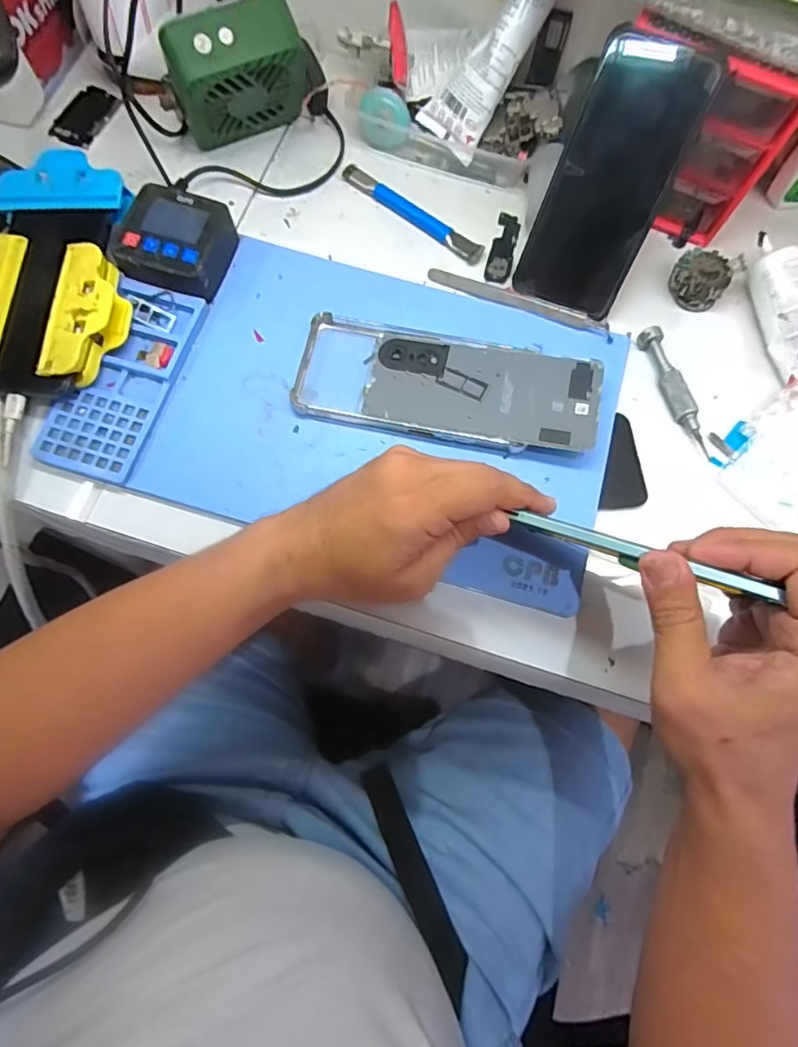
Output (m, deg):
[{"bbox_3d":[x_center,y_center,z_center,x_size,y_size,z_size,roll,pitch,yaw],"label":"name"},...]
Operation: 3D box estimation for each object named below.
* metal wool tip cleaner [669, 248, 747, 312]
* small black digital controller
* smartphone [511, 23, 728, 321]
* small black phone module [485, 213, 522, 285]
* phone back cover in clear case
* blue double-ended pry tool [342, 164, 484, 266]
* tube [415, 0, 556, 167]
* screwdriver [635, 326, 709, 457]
[{"bbox_3d":[0.236,-0.193,0.422,0.041,0.032,0.041,1,73,-2],"label":"metal wool tip cleaner"},{"bbox_3d":[-0.169,-0.209,0.404,0.074,0.034,0.073,14,73,2],"label":"small black digital controller"},{"bbox_3d":[0.148,-0.238,0.380,0.077,0.163,0.010,24,30,5],"label":"smartphone"},{"bbox_3d":[0.086,-0.226,0.443,0.019,0.004,0.072,15,73,3],"label":"small black phone module"},{"bbox_3d":[0.034,-0.098,0.384,0.207,0.025,0.080,11,73,2],"label":"phone back cover in clear case"},{"bbox_3d":[0.010,-0.257,0.446,0.140,0.006,0.018,39,76,9],"label":"blue double-ended pry tool"},{"bbox_3d":[0.079,-0.368,0.406,0.050,0.156,0.026,49,36,12],"label":"tube"},{"bbox_3d":[0.204,-0.098,0.400,0.016,0.014,0.104,-16,74,-7],"label":"screwdriver"}]

